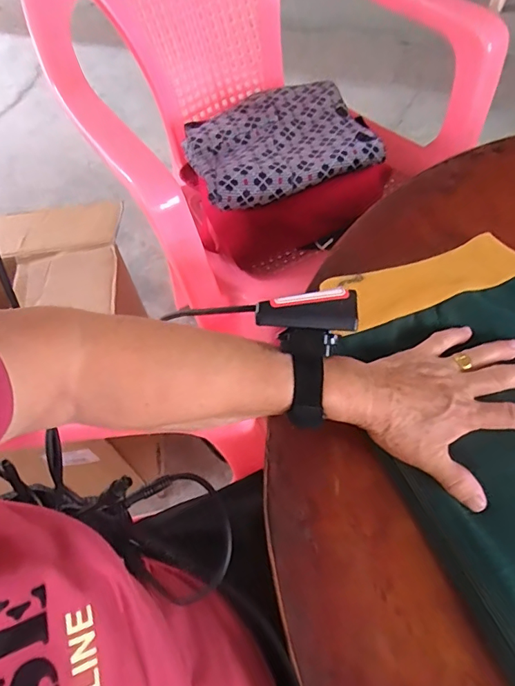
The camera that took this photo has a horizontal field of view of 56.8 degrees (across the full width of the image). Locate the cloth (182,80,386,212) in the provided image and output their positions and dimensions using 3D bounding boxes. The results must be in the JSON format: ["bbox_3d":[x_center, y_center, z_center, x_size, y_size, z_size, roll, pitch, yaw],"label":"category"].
[{"bbox_3d":[0.027,-0.288,0.661,0.245,0.043,0.206,-20,60,-9],"label":"cloth"}]

